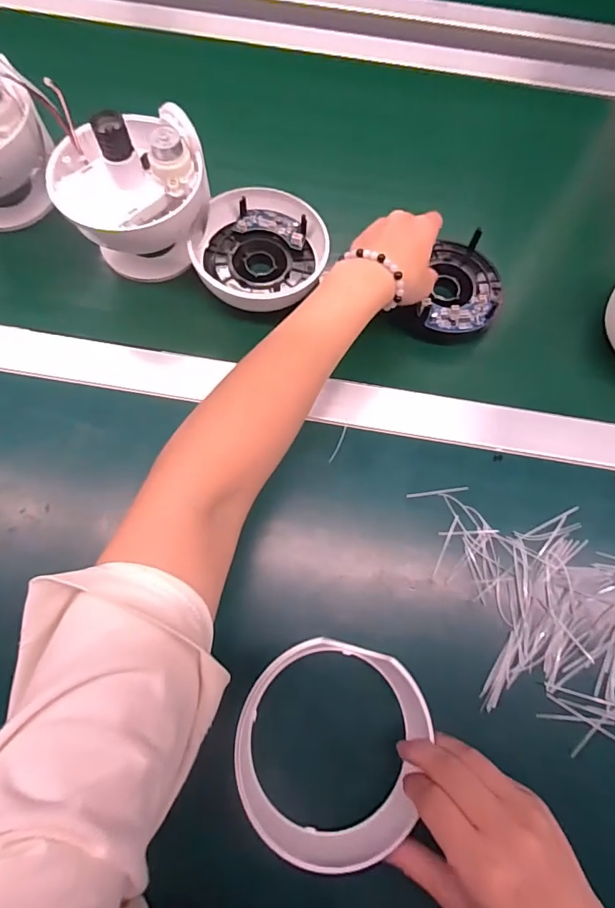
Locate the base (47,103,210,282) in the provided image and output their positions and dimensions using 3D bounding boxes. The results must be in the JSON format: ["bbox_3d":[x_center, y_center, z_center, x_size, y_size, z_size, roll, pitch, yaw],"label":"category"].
[{"bbox_3d":[-0.144,-0.215,0.382,0.120,0.109,0.106,-14,74,-7],"label":"base"}]

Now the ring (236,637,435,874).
[{"bbox_3d":[0.015,0.175,0.275,0.112,0.029,0.112,1,73,-2],"label":"ring"}]

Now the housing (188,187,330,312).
[{"bbox_3d":[-0.041,-0.179,0.399,0.115,0.028,0.103,-4,73,-4],"label":"housing"}]

